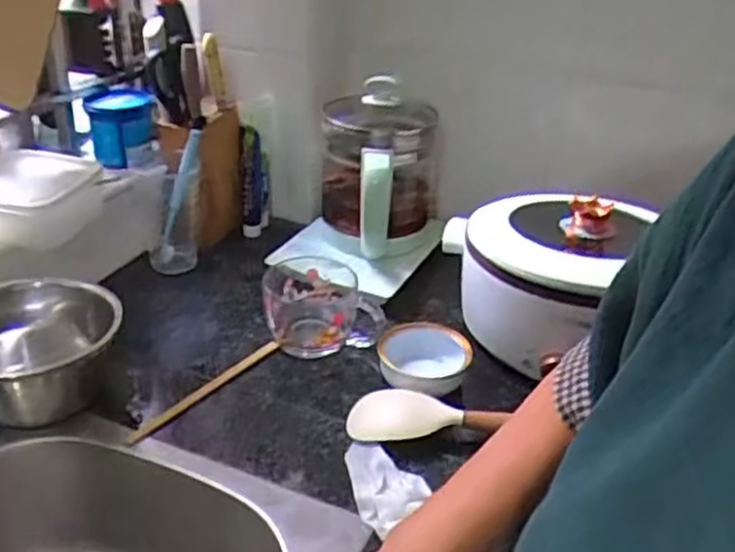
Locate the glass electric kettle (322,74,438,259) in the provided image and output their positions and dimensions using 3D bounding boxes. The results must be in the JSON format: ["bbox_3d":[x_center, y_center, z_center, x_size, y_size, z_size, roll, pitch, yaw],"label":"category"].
[{"bbox_3d":[0.017,-0.149,0.977,0.151,0.191,0.160,5,31,3],"label":"glass electric kettle"}]

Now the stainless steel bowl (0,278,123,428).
[{"bbox_3d":[-0.337,0.079,0.738,0.167,0.098,0.160,-18,37,-32],"label":"stainless steel bowl"}]

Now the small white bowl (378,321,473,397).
[{"bbox_3d":[0.065,0.096,0.808,0.094,0.043,0.098,3,31,-2],"label":"small white bowl"}]

